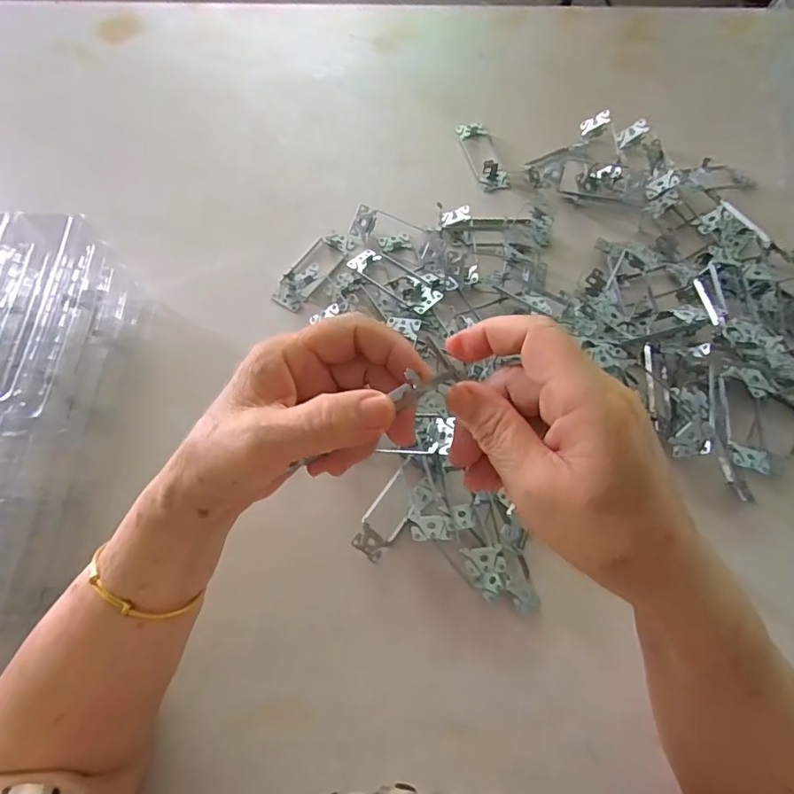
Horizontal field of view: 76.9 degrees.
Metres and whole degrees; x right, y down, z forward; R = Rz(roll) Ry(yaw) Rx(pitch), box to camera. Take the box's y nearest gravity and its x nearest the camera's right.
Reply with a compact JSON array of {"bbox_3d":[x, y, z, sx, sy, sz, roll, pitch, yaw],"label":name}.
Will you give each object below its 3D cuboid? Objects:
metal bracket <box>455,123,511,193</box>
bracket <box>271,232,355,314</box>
[{"bbox_3d":[0.100,-0.284,0.579,0.036,0.022,0.103,-18,69,-7],"label":"metal bracket"},{"bbox_3d":[-0.088,-0.135,0.516,0.041,0.021,0.105,27,70,11],"label":"bracket"}]

